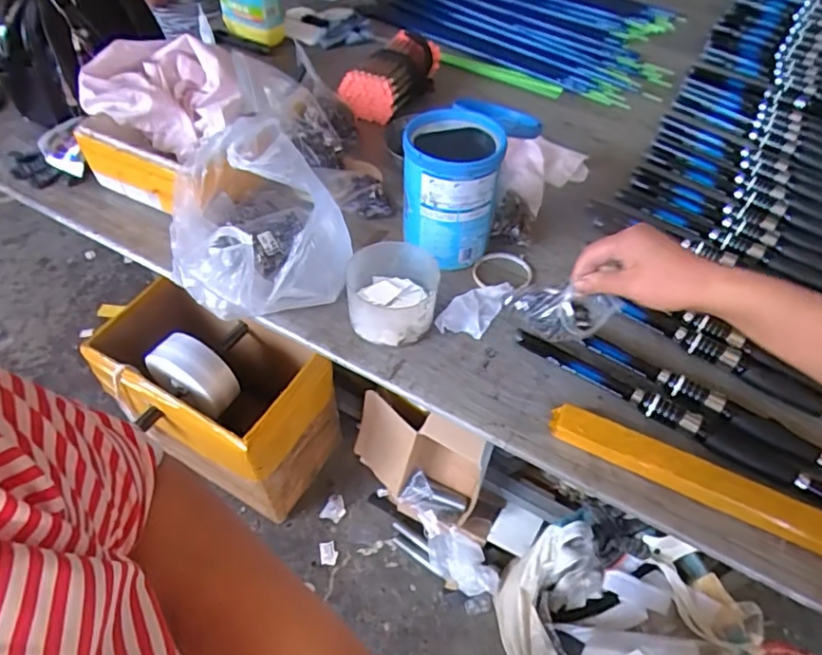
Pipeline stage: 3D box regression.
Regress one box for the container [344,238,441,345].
[{"bbox_3d":[-0.023,-0.045,0.710,0.112,0.070,0.116,-3,51,-4],"label":"container"}]

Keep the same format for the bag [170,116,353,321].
[{"bbox_3d":[-0.209,-0.154,0.719,0.204,0.182,0.227,-17,53,-15],"label":"bag"}]

